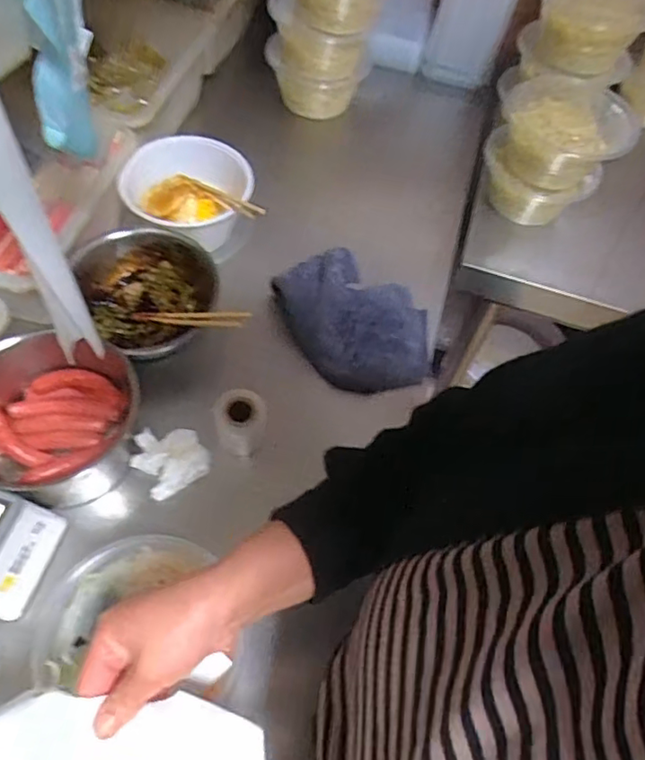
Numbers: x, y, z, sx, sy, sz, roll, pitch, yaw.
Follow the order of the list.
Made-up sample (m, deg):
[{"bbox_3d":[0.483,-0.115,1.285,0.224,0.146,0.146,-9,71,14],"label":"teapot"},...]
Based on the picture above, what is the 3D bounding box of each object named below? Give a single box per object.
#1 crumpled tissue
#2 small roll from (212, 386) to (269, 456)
[{"bbox_3d":[-0.160,0.081,0.621,0.074,0.040,0.058,-32,64,-22],"label":"crumpled tissue"},{"bbox_3d":[-0.089,0.046,0.635,0.055,0.053,0.051,-3,57,-6],"label":"small roll"}]

